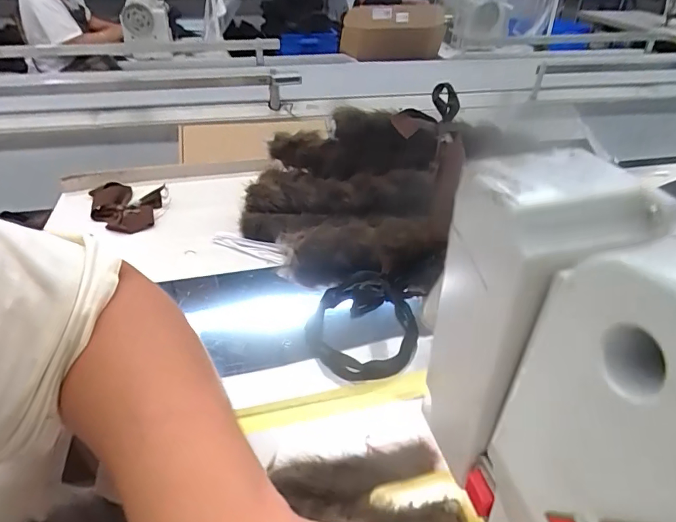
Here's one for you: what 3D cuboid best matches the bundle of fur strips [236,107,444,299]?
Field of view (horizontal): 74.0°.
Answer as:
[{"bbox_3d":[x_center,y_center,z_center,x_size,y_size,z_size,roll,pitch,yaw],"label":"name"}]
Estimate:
[{"bbox_3d":[-0.009,-0.076,0.528,0.257,0.064,0.206,1,65,16],"label":"bundle of fur strips"}]

